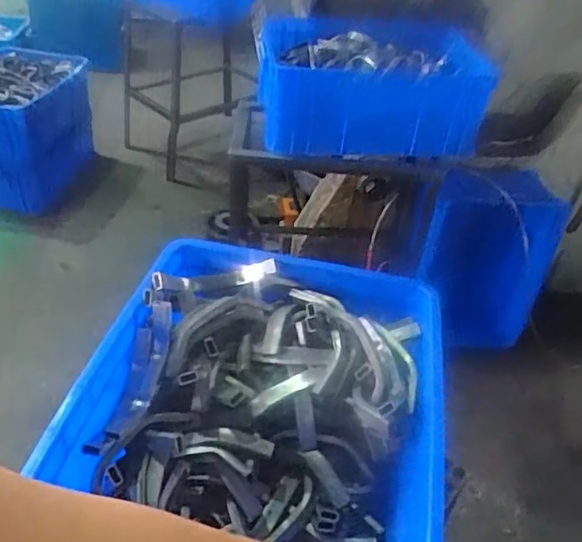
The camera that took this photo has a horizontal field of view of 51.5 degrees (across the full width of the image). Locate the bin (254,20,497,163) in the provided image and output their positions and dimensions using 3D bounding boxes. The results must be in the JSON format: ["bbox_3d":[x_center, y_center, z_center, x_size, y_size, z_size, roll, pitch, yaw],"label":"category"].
[{"bbox_3d":[0.176,-0.440,1.442,0.491,0.208,0.366,1,40,-7],"label":"bin"}]

